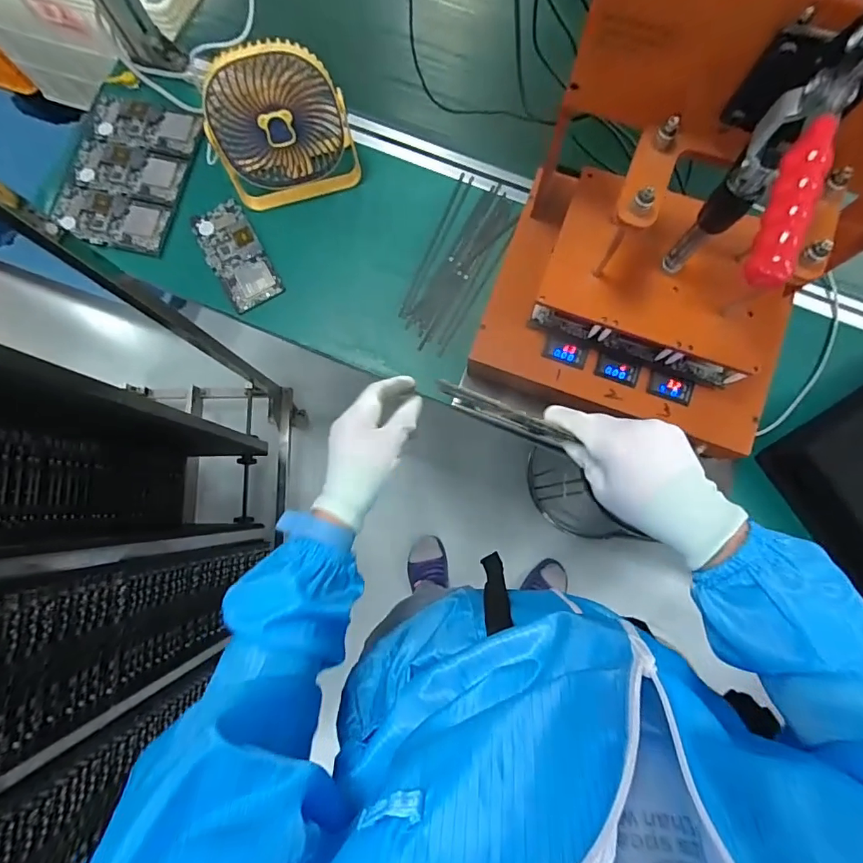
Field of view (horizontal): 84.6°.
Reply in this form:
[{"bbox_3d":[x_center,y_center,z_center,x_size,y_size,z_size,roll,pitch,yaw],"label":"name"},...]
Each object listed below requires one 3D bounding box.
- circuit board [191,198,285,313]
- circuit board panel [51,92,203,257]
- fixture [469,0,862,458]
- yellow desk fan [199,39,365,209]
[{"bbox_3d":[-0.262,-0.237,0.636,0.069,0.005,0.152,-29,82,-2],"label":"circuit board"},{"bbox_3d":[-0.426,-0.362,0.662,0.153,0.015,0.227,12,83,4],"label":"circuit board panel"},{"bbox_3d":[0.231,-0.158,0.412,0.326,0.301,0.260,16,83,4],"label":"fixture"},{"bbox_3d":[-0.184,-0.368,0.580,0.165,0.159,0.078,-15,82,0],"label":"yellow desk fan"}]

